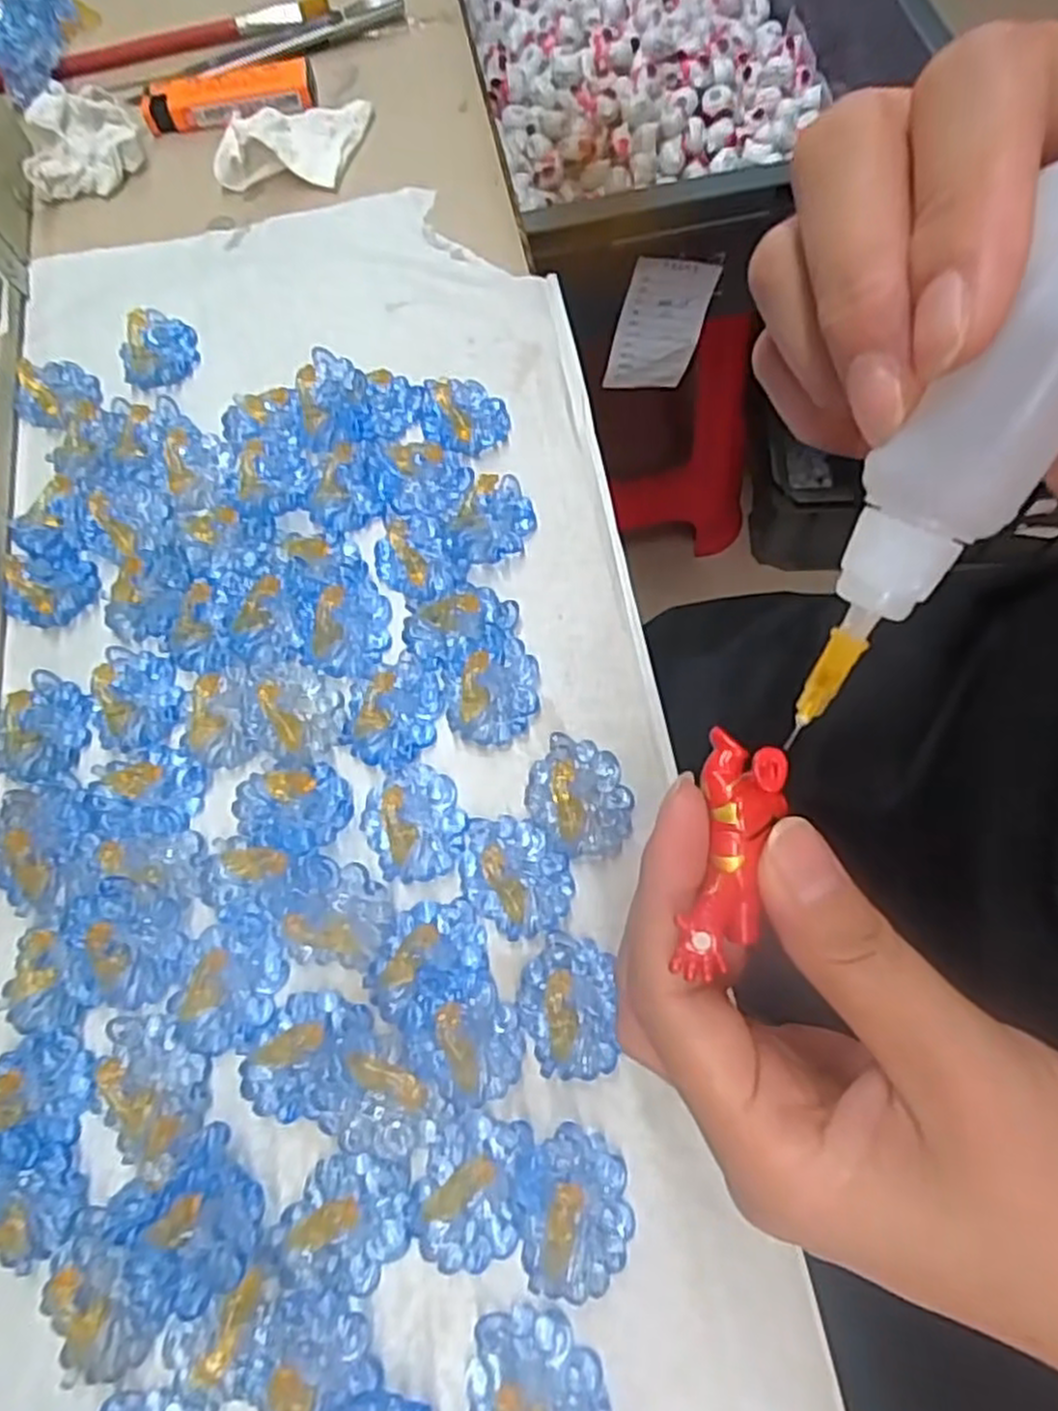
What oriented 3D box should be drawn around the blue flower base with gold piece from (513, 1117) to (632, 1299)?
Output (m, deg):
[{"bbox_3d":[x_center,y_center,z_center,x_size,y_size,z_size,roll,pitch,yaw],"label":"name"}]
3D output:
[{"bbox_3d":[0.011,0.128,0.195,0.028,0.009,0.036,-9,69,-1],"label":"blue flower base with gold piece"}]

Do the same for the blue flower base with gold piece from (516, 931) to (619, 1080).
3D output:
[{"bbox_3d":[0.010,0.083,0.214,0.026,0.008,0.036,0,69,2],"label":"blue flower base with gold piece"}]

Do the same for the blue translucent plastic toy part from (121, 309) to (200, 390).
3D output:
[{"bbox_3d":[-0.152,-0.147,0.309,0.030,0.013,0.034,-25,70,-7],"label":"blue translucent plastic toy part"}]

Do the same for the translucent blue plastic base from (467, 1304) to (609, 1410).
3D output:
[{"bbox_3d":[0.002,0.165,0.182,0.037,0.006,0.029,41,76,16],"label":"translucent blue plastic base"}]

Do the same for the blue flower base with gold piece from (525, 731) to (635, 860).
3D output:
[{"bbox_3d":[0.016,0.027,0.235,0.030,0.005,0.036,-43,73,-13],"label":"blue flower base with gold piece"}]

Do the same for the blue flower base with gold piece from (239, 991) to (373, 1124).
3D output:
[{"bbox_3d":[-0.063,0.096,0.209,0.030,0.013,0.033,-1,69,2],"label":"blue flower base with gold piece"}]

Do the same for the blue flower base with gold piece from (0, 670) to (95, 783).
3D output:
[{"bbox_3d":[-0.162,0.007,0.256,0.026,0.010,0.038,2,69,3],"label":"blue flower base with gold piece"}]

